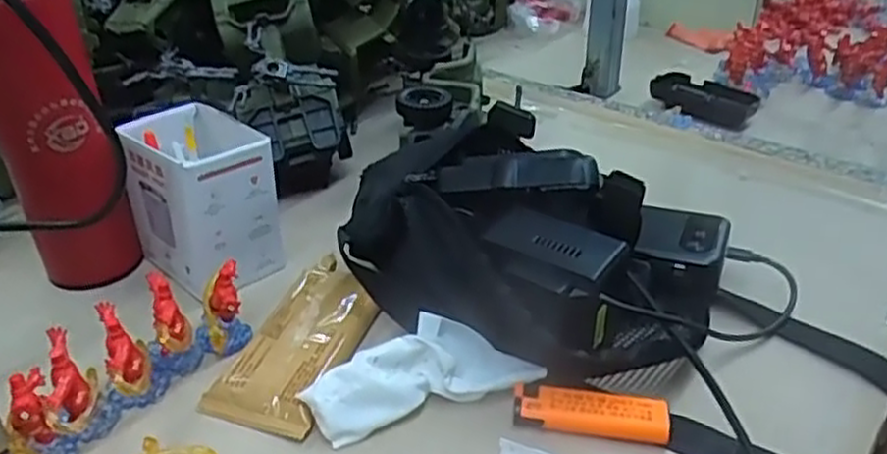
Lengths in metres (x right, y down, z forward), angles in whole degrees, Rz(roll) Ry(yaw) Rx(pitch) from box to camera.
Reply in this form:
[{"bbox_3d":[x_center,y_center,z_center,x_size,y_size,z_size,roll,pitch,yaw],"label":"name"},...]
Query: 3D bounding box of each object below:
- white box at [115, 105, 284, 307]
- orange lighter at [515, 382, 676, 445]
[{"bbox_3d":[-0.161,-0.019,0.502,0.092,0.095,0.071,27,40,36],"label":"white box"},{"bbox_3d":[0.076,0.095,0.387,0.077,0.014,0.023,5,32,7],"label":"orange lighter"}]

